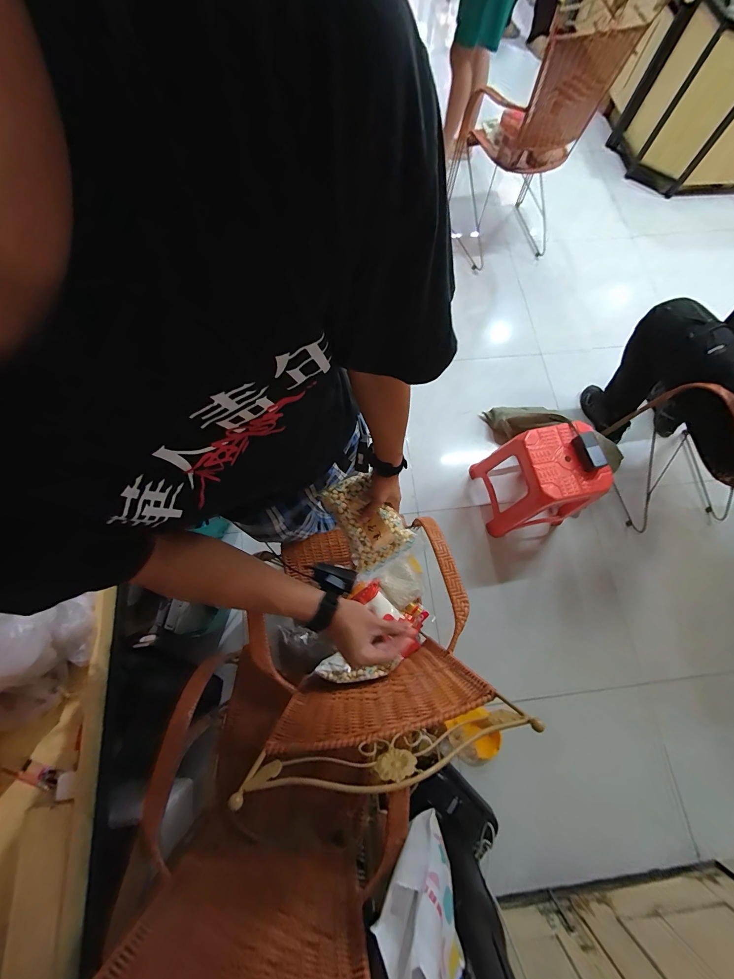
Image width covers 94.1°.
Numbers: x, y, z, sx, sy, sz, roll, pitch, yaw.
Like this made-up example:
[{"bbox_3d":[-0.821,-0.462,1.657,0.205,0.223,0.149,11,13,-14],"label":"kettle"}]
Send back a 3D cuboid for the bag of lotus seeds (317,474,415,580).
[{"bbox_3d":[-0.004,0.070,0.733,0.133,0.081,0.197,-34,76,-10],"label":"bag of lotus seeds"}]

